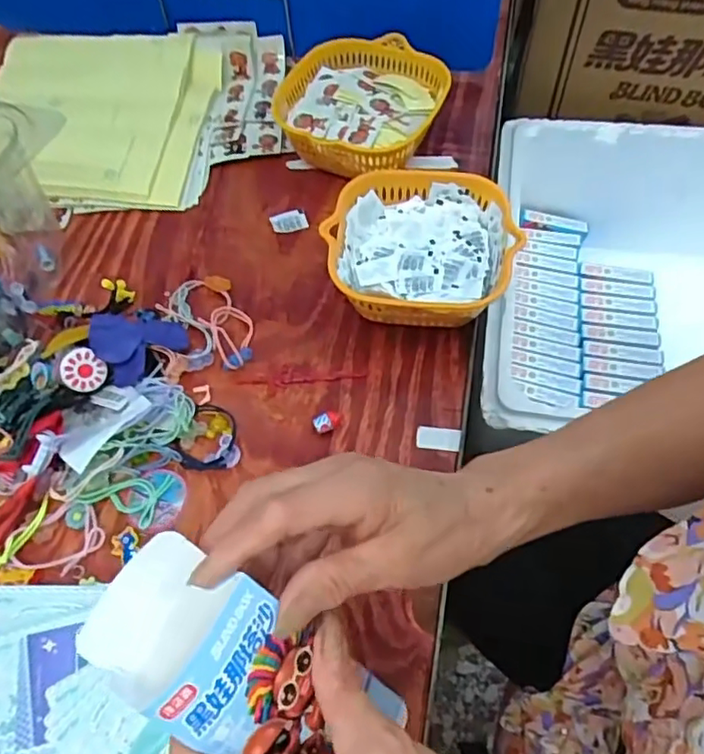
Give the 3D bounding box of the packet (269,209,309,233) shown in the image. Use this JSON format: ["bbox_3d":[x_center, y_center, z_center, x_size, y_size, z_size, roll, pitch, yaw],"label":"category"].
[{"bbox_3d":[-0.058,-0.145,0.559,0.033,0.004,0.023,-21,62,-10],"label":"packet"}]

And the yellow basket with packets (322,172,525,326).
[{"bbox_3d":[0.053,-0.095,0.488,0.144,0.064,0.135,1,61,2],"label":"yellow basket with packets"}]

